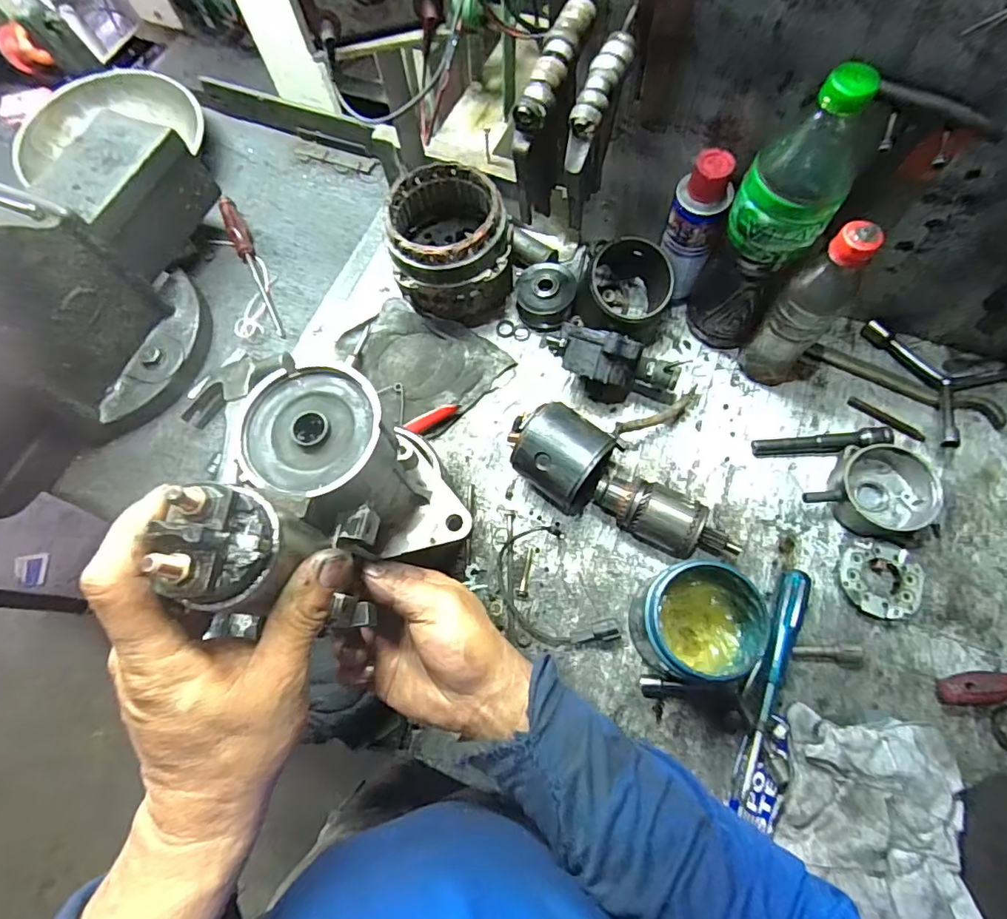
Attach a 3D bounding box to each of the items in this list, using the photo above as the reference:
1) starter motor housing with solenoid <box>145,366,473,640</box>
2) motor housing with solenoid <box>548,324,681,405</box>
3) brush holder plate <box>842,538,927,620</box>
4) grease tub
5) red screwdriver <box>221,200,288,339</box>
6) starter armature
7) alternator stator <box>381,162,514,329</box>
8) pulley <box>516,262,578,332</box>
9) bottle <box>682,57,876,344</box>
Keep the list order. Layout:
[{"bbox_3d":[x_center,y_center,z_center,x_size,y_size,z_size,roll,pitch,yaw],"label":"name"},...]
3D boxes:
[{"bbox_3d":[-0.103,0.016,0.301,0.122,0.181,0.117,42,78,11],"label":"starter motor housing with solenoid"},{"bbox_3d":[0.109,-0.093,0.529,0.141,0.081,0.047,23,73,10],"label":"motor housing with solenoid"},{"bbox_3d":[0.345,0.109,0.477,0.069,0.017,0.068,-6,70,1],"label":"brush holder plate"},{"bbox_3d":[0.163,0.136,0.435,0.104,0.096,0.092,4,71,6],"label":"grease tub"},{"bbox_3d":[-0.329,-0.252,0.681,0.023,0.020,0.225,-25,71,-6],"label":"red screwdriver"},{"bbox_3d":[0.152,0.059,0.493,0.138,0.049,0.052,22,74,11],"label":"starter armature"},{"bbox_3d":[-0.054,-0.231,0.562,0.117,0.112,0.124,-1,70,2],"label":"alternator stator"},{"bbox_3d":[0.047,-0.182,0.583,0.063,0.040,0.060,-1,70,2],"label":"pulley"},{"bbox_3d":[0.231,-0.195,0.457,0.078,0.261,0.065,32,76,14],"label":"bottle"}]

